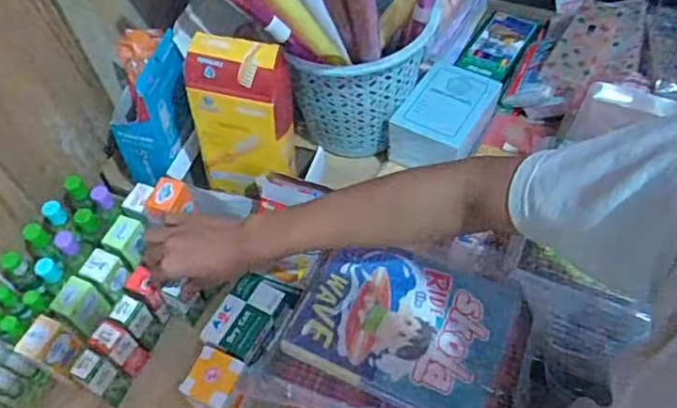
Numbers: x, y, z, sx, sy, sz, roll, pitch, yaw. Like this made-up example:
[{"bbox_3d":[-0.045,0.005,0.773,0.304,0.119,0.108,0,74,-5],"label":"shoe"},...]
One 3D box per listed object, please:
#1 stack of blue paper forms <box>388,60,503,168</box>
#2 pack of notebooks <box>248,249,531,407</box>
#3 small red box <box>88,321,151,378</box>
[{"bbox_3d":[0.158,-0.127,0.842,0.113,0.062,0.171,26,62,19],"label":"stack of blue paper forms"},{"bbox_3d":[0.066,0.149,0.622,0.241,0.054,0.197,17,59,14],"label":"pack of notebooks"},{"bbox_3d":[-0.257,0.172,0.685,0.034,0.092,0.037,24,61,17],"label":"small red box"}]

